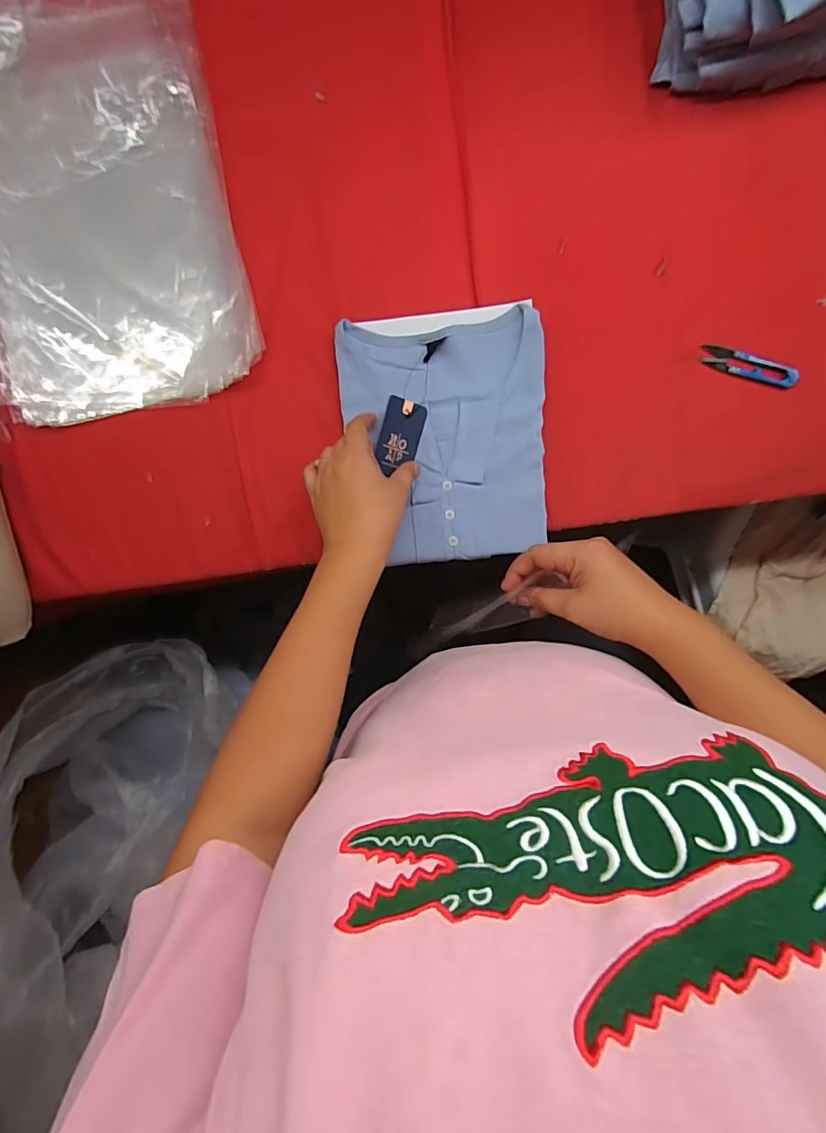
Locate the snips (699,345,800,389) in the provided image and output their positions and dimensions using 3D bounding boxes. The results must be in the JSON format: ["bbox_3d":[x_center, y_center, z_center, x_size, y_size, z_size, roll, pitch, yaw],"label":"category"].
[{"bbox_3d":[0.358,-0.212,0.517,0.098,0.012,0.024,17,97,-2],"label":"snips"}]

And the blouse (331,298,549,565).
[{"bbox_3d":[0.036,-0.130,0.514,0.204,0.031,0.242,-7,97,1],"label":"blouse"}]

